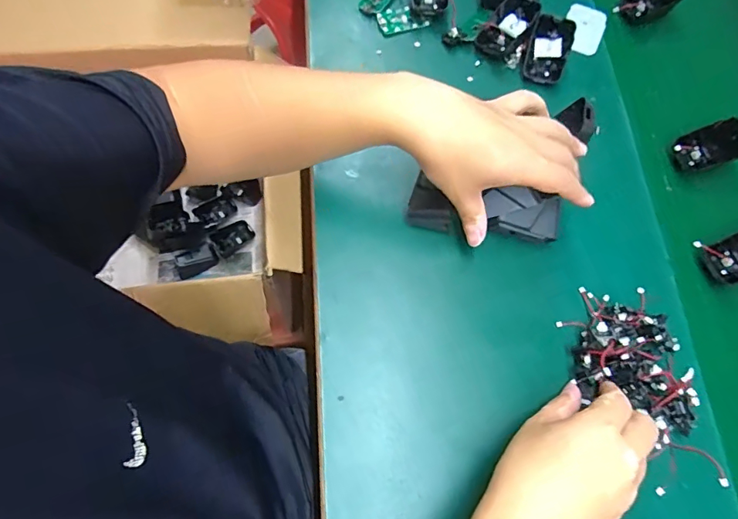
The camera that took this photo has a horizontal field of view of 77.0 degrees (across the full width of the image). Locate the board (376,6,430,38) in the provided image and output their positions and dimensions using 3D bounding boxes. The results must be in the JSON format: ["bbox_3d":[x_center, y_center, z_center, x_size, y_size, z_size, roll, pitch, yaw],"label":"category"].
[{"bbox_3d":[0.038,-0.274,0.530,0.053,0.008,0.032,-17,73,-10],"label":"board"}]

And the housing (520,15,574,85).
[{"bbox_3d":[0.198,-0.231,0.514,0.045,0.016,0.069,16,105,2],"label":"housing"}]

